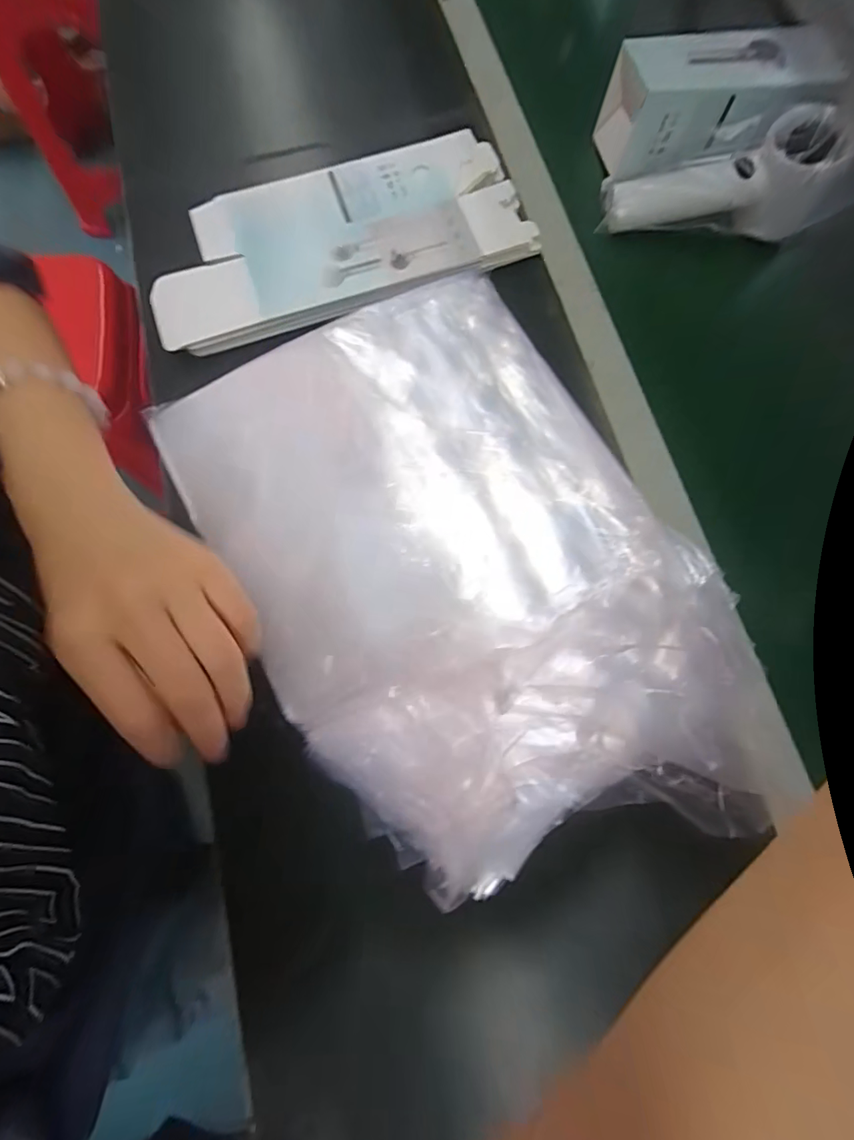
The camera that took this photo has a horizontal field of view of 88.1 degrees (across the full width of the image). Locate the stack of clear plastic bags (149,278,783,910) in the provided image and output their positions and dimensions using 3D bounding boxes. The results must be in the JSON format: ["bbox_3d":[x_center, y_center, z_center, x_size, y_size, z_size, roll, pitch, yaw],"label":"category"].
[{"bbox_3d":[0.022,0.000,0.268,0.253,0.035,0.373,-30,79,-5],"label":"stack of clear plastic bags"}]

